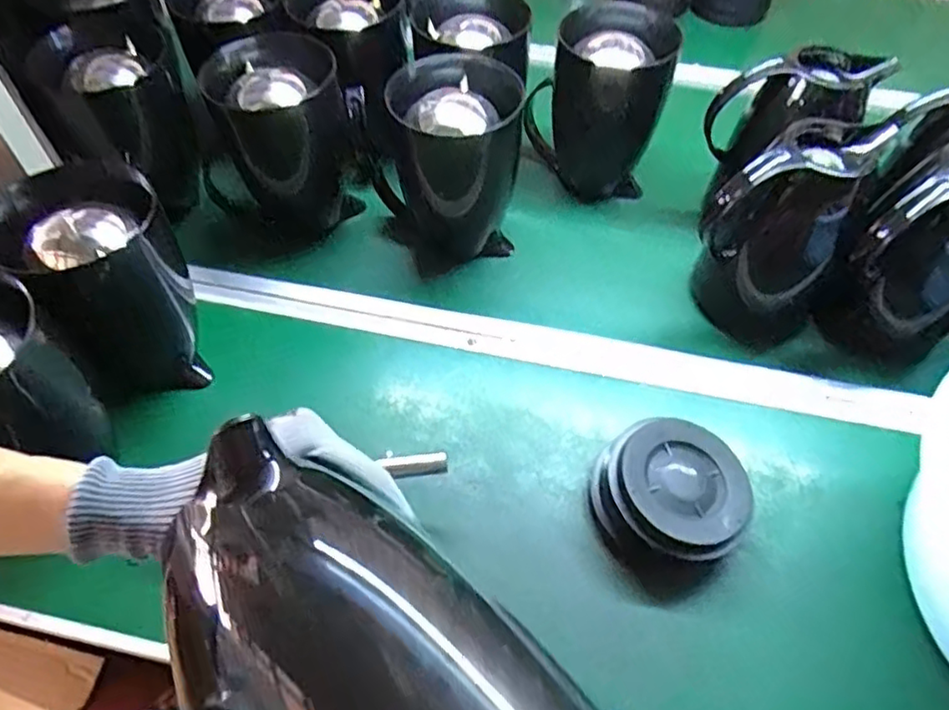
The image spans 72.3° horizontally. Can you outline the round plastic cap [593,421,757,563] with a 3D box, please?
[{"bbox_3d":[0.166,0.116,0.550,0.126,0.052,0.118,2,54,-2],"label":"round plastic cap"}]

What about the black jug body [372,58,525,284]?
[{"bbox_3d":[-0.030,-0.202,0.690,0.145,0.183,0.119,-8,55,-9],"label":"black jug body"}]

